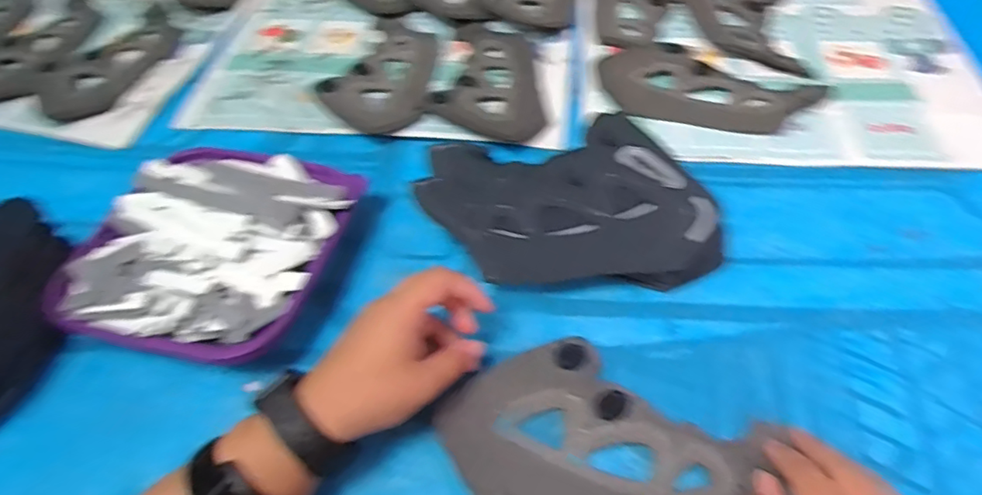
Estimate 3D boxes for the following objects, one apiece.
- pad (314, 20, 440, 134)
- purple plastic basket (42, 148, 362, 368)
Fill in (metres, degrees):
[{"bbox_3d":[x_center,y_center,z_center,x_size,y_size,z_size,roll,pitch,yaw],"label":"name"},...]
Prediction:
[{"bbox_3d":[-0.114,-0.188,0.628,0.106,0.013,0.195,4,50,6],"label":"pad"},{"bbox_3d":[-0.208,0.002,0.454,0.176,0.052,0.172,7,50,8],"label":"purple plastic basket"}]

